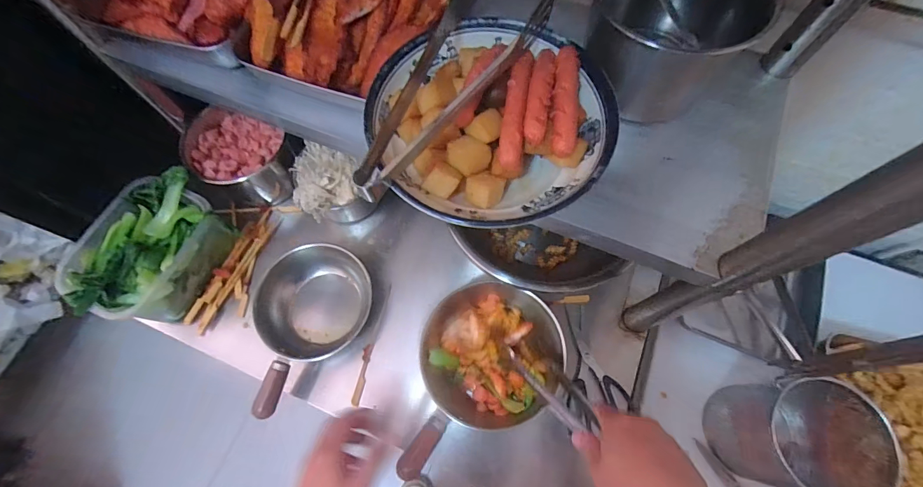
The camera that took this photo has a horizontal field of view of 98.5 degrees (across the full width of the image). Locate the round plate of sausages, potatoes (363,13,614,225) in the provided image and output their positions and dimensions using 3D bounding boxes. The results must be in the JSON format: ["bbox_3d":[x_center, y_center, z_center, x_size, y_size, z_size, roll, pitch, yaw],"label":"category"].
[{"bbox_3d":[0.025,-0.107,0.357,0.206,0.069,0.200,0,67,0],"label":"round plate of sausages, potatoes"}]

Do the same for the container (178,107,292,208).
[{"bbox_3d":[-0.355,-0.129,0.639,0.149,0.088,0.119,26,69,10],"label":"container"}]

